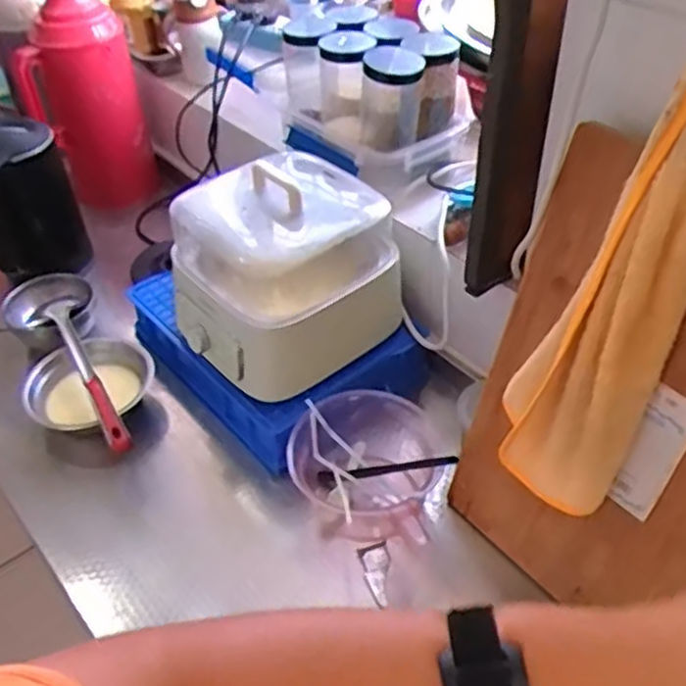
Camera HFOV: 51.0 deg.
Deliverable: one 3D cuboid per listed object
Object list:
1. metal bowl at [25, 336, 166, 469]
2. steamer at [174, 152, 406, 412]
[{"bbox_3d":[-0.324,0.082,0.951,0.155,0.098,0.168,-19,45,-17],"label":"metal bowl"},{"bbox_3d":[-0.066,-0.091,0.855,0.246,0.202,0.189,-28,48,-25],"label":"steamer"}]

